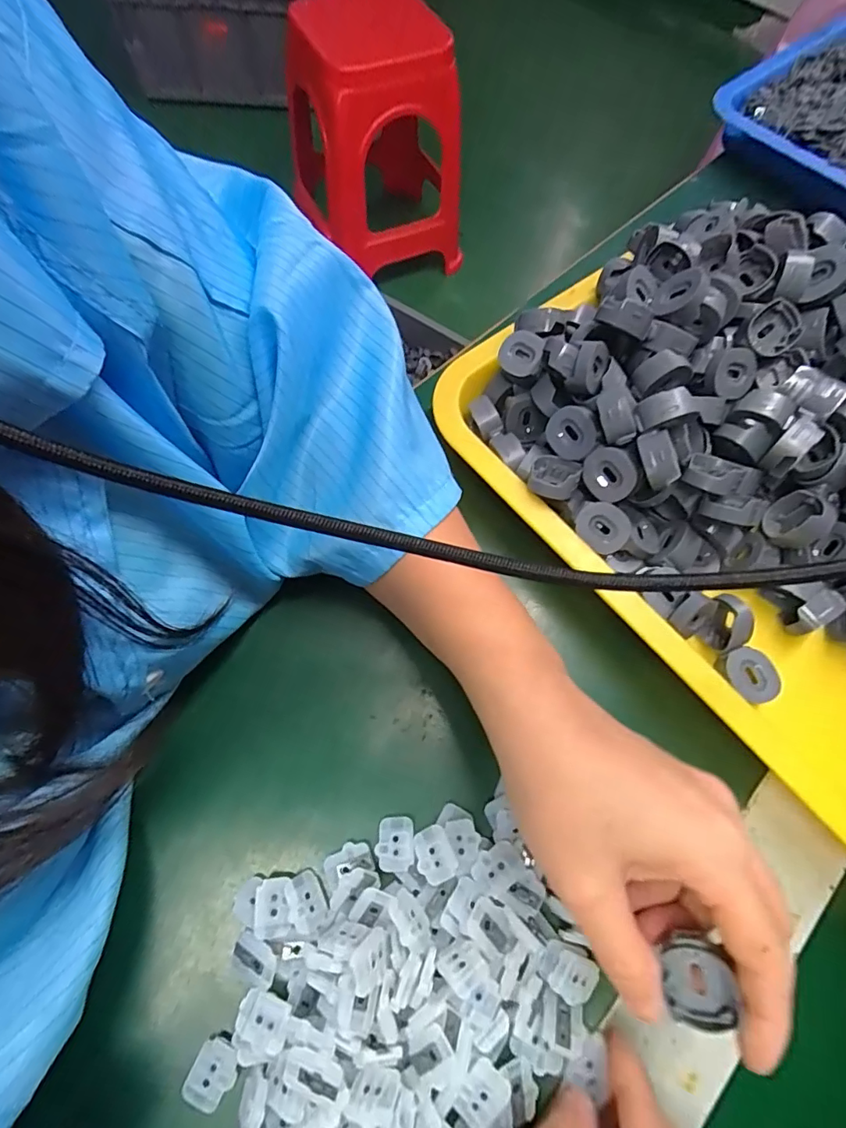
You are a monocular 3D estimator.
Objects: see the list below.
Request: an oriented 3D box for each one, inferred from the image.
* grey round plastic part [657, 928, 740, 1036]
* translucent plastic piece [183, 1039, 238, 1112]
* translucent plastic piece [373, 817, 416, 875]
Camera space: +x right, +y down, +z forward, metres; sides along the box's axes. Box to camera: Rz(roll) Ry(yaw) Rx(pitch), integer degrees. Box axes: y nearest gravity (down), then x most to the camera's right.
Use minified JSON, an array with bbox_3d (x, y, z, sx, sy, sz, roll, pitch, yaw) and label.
[{"bbox_3d":[0.100,0.153,0.184,0.021,0.011,0.028,-7,57,19],"label":"grey round plastic part"},{"bbox_3d":[-0.083,0.202,0.198,0.017,0.005,0.019,24,69,7],"label":"translucent plastic piece"},{"bbox_3d":[-0.013,0.128,0.228,0.017,0.005,0.022,-3,68,-4],"label":"translucent plastic piece"}]

